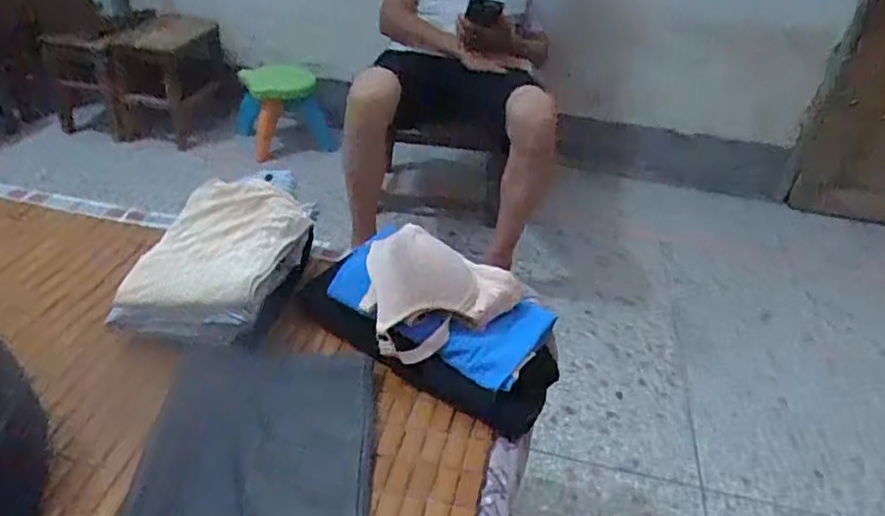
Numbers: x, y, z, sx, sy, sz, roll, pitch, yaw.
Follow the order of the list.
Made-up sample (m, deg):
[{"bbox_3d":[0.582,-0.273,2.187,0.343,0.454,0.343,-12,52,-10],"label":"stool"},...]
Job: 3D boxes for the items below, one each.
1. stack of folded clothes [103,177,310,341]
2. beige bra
[{"bbox_3d":[-0.257,-0.008,0.747,0.165,0.072,0.204,10,34,5],"label":"stack of folded clothes"},{"bbox_3d":[0.004,0.045,0.710,0.176,0.104,0.105,2,34,-5],"label":"beige bra"}]

